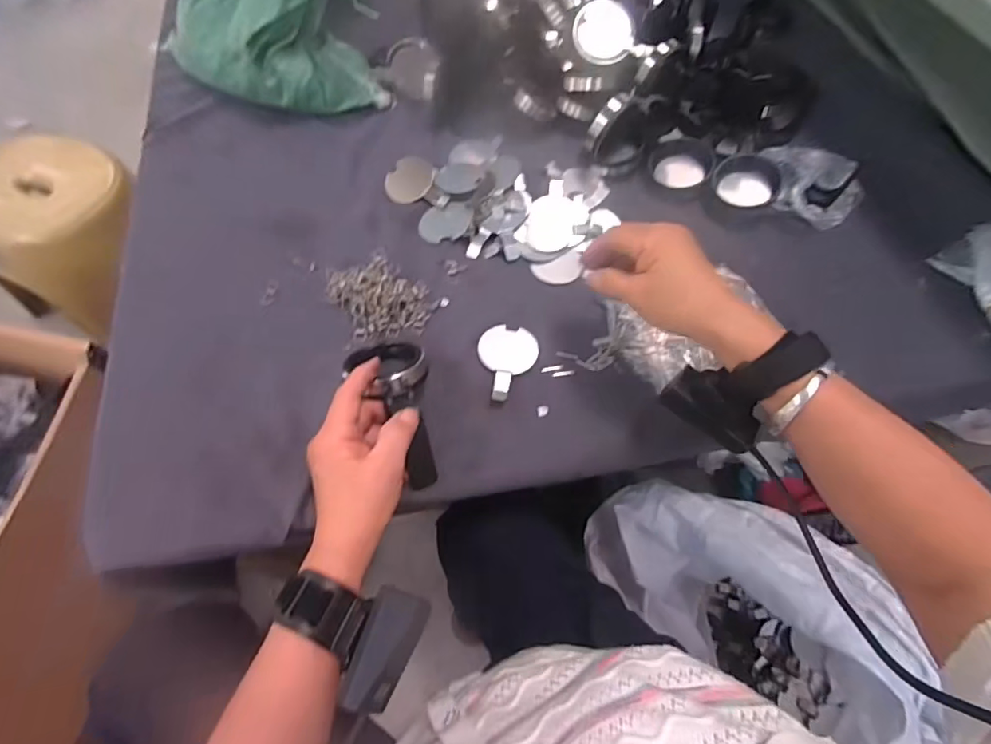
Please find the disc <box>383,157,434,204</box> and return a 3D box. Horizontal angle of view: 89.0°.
[{"bbox_3d":[-0.096,-0.217,0.566,0.054,0.004,0.062,6,72,9],"label":"disc"}]

